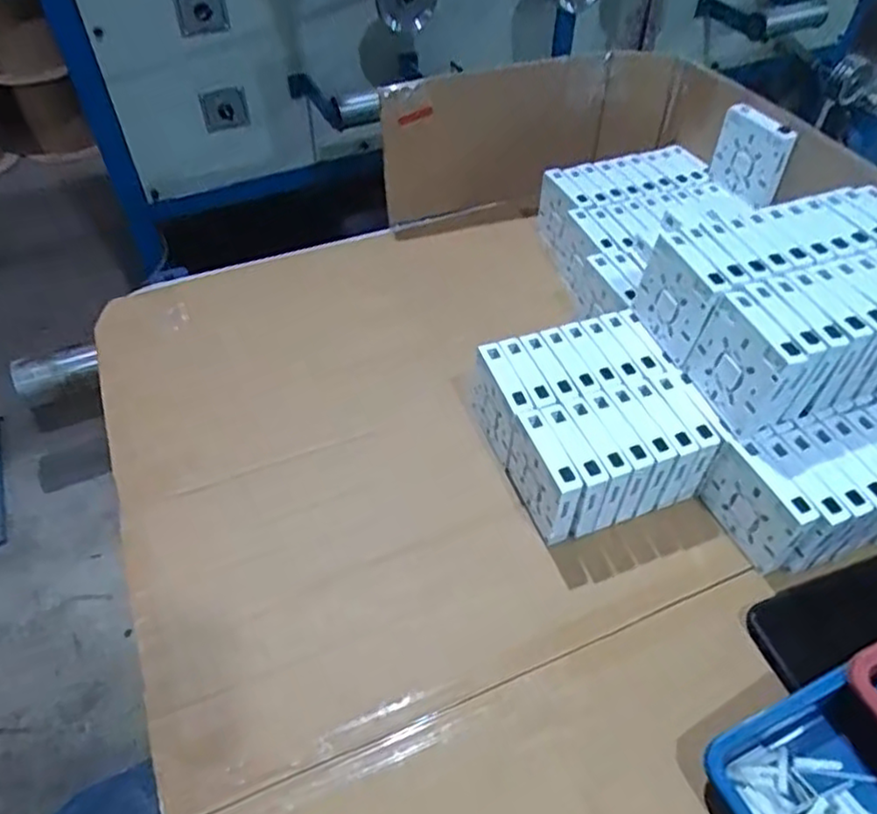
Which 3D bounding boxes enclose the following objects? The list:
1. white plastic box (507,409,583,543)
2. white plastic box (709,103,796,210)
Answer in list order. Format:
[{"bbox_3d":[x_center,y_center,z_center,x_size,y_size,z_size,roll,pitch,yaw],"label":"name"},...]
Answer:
[{"bbox_3d":[0.089,0.061,0.576,0.023,0.087,0.087,-16,51,-14],"label":"white plastic box"},{"bbox_3d":[0.353,-0.281,0.755,0.023,0.090,0.086,-21,52,-17],"label":"white plastic box"}]

